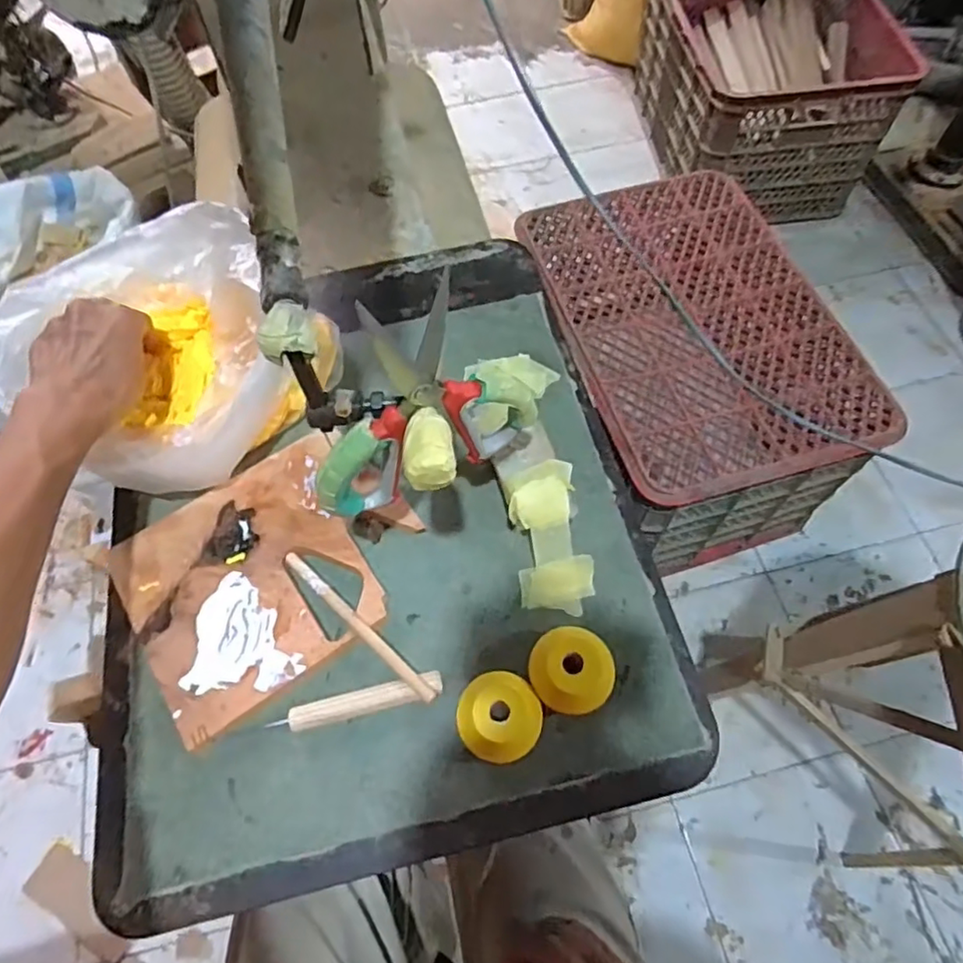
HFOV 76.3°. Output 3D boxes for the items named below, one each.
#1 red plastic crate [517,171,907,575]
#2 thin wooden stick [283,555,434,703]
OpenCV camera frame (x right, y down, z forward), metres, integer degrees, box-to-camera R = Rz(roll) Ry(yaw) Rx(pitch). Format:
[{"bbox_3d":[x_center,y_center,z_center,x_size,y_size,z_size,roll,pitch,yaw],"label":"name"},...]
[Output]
[{"bbox_3d":[0.343,-0.203,1.079,0.398,0.289,0.603,-17,64,-6],"label":"red plastic crate"},{"bbox_3d":[-0.077,0.088,0.378,0.131,0.006,0.008,38,70,20],"label":"thin wooden stick"}]

